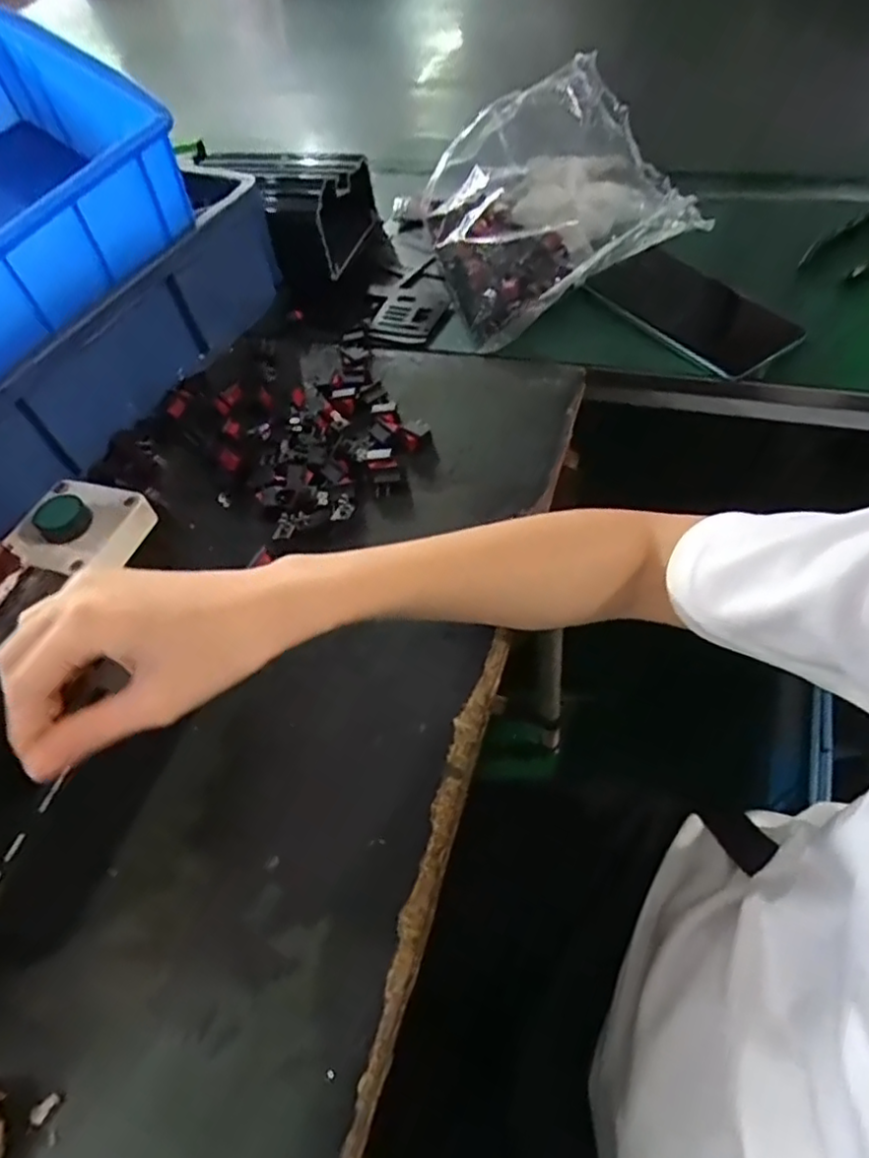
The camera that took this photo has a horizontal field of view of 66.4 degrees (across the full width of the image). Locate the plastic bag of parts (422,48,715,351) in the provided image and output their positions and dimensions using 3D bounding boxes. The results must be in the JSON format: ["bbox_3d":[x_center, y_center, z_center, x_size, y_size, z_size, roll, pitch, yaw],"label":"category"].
[{"bbox_3d":[0.093,-0.329,0.563,0.205,0.106,0.205,-24,55,-9],"label":"plastic bag of parts"}]

